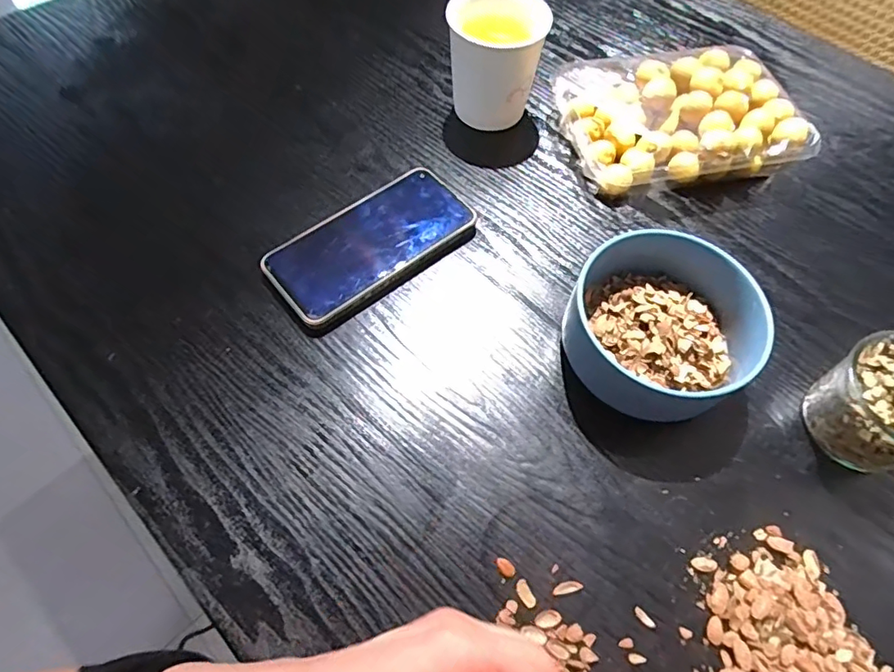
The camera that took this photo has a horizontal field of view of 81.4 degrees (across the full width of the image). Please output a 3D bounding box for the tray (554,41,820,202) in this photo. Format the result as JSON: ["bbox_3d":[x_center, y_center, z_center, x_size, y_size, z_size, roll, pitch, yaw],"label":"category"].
[{"bbox_3d":[0.200,-0.198,0.468,0.195,0.046,0.146,-5,62,-3],"label":"tray"}]

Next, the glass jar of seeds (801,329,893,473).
[{"bbox_3d":[0.280,0.045,0.330,0.079,0.063,0.073,0,62,-1],"label":"glass jar of seeds"}]

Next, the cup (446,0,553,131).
[{"bbox_3d":[0.042,-0.239,0.458,0.082,0.095,0.078,0,62,-1],"label":"cup"}]

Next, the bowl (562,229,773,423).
[{"bbox_3d":[0.143,-0.007,0.356,0.119,0.060,0.109,0,62,-1],"label":"bowl"}]

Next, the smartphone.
[{"bbox_3d":[-0.059,-0.074,0.412,0.160,0.014,0.075,-37,68,-19],"label":"smartphone"}]

